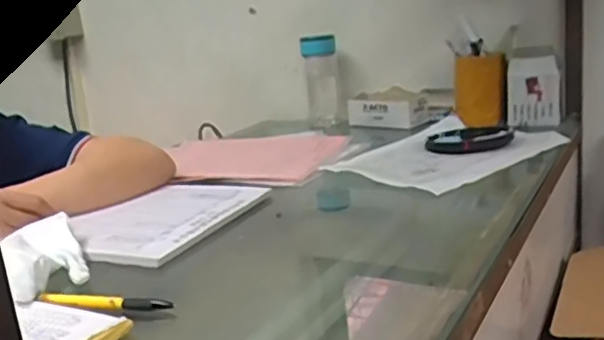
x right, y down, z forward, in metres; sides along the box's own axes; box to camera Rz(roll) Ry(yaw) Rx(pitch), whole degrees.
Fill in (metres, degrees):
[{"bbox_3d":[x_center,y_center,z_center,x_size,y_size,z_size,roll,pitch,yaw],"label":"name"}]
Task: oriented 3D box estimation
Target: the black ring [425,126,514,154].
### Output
[{"bbox_3d":[0.236,-0.045,0.892,0.129,0.017,0.107,-15,17,-31],"label":"black ring"}]

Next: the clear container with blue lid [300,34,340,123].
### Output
[{"bbox_3d":[0.036,-0.173,1.156,0.062,0.157,0.066,-6,15,-1],"label":"clear container with blue lid"}]

